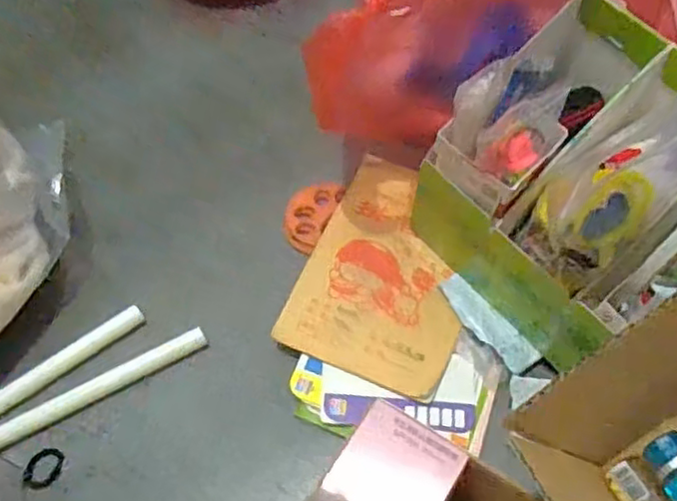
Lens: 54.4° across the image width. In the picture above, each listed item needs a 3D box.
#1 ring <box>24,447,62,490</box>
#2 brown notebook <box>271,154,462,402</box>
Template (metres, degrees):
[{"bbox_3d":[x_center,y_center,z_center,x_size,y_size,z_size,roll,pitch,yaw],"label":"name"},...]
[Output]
[{"bbox_3d":[-0.215,0.160,0.483,0.027,0.004,0.030,22,64,16],"label":"ring"},{"bbox_3d":[0.044,0.012,0.526,0.128,0.008,0.186,20,63,14],"label":"brown notebook"}]

